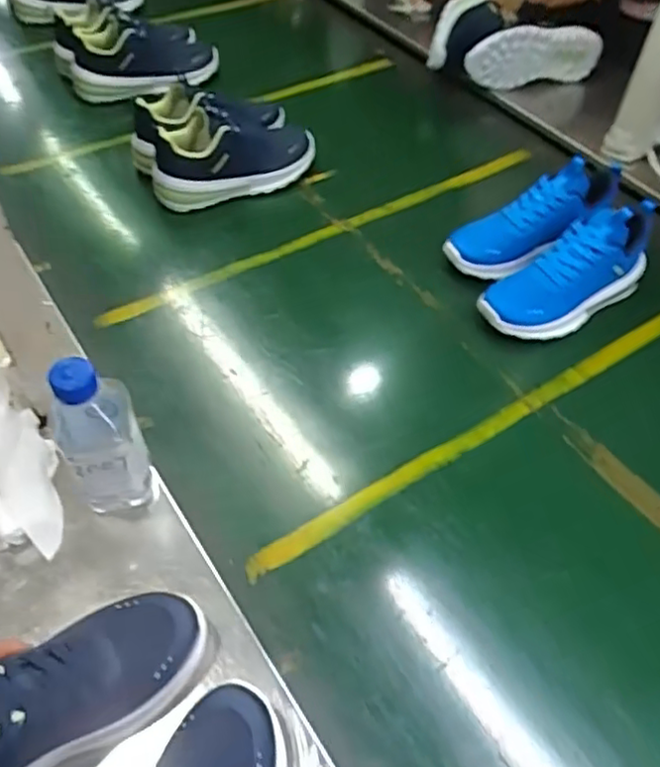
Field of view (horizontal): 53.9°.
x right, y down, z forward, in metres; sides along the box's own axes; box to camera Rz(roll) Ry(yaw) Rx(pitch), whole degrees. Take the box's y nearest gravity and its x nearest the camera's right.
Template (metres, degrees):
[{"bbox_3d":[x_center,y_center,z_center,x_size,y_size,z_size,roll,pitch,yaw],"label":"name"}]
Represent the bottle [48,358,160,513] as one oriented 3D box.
[{"bbox_3d":[-0.181,0.049,0.517,0.061,0.177,0.047,-17,53,-17],"label":"bottle"}]

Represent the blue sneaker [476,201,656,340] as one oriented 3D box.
[{"bbox_3d":[0.272,-0.120,0.729,0.214,0.112,0.079,-31,58,-6],"label":"blue sneaker"}]

